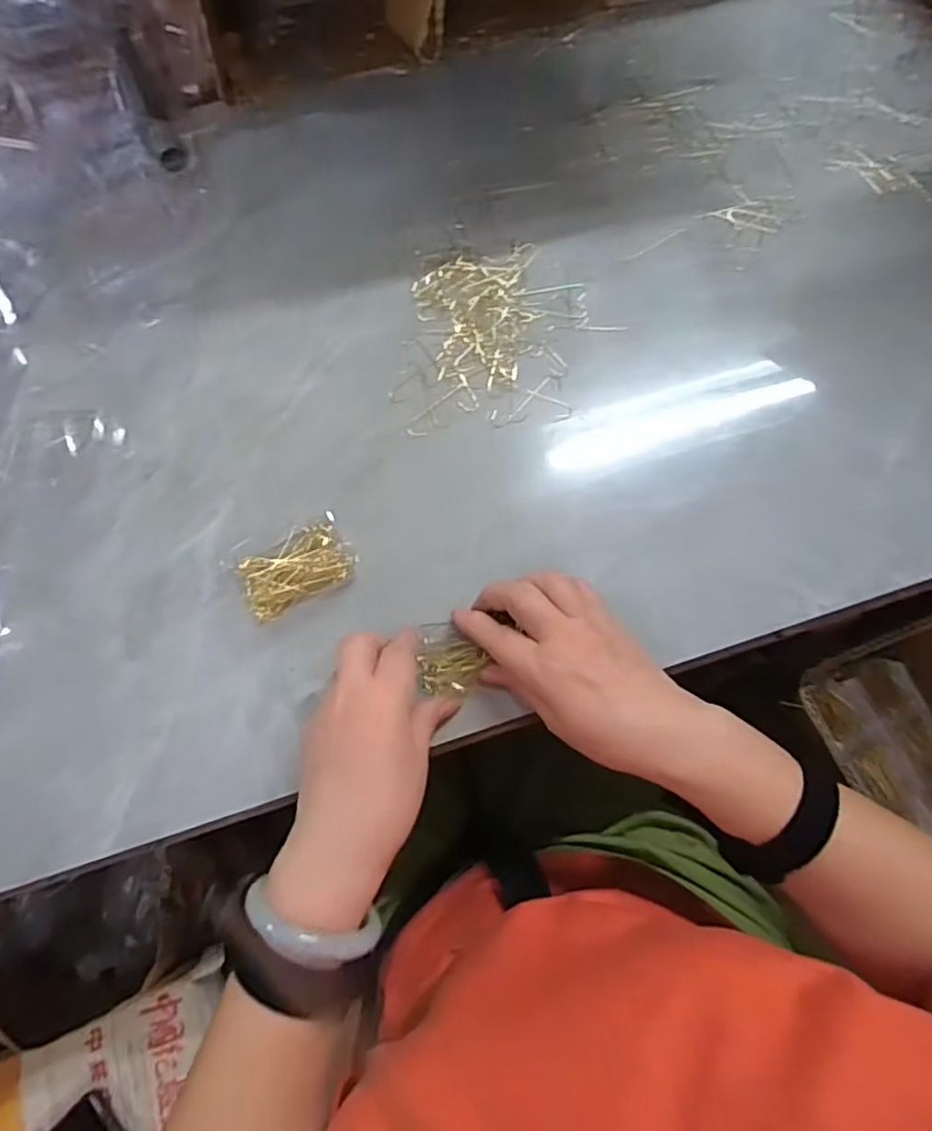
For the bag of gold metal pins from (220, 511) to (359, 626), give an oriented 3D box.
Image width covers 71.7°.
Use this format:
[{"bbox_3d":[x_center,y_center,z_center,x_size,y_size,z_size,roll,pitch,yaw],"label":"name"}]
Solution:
[{"bbox_3d":[-0.114,0.000,0.427,0.076,0.016,0.054,-26,74,-9],"label":"bag of gold metal pins"}]

